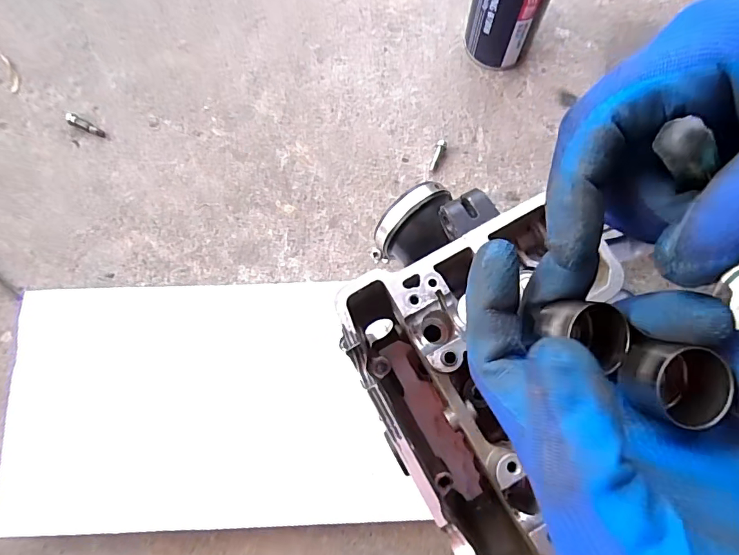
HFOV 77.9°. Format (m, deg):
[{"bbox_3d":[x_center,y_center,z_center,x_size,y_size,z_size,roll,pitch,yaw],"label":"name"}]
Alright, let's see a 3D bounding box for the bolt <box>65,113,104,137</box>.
[{"bbox_3d":[-0.248,-0.132,0.399,0.036,0.009,0.008,27,79,-8],"label":"bolt"}]

